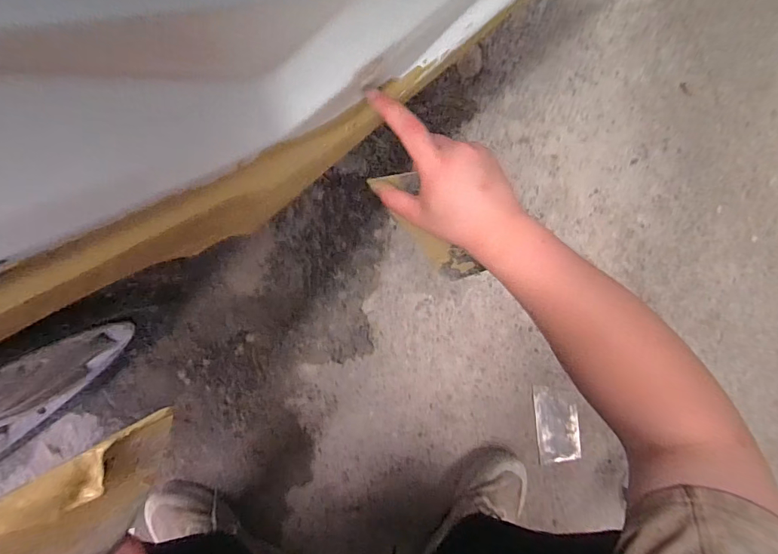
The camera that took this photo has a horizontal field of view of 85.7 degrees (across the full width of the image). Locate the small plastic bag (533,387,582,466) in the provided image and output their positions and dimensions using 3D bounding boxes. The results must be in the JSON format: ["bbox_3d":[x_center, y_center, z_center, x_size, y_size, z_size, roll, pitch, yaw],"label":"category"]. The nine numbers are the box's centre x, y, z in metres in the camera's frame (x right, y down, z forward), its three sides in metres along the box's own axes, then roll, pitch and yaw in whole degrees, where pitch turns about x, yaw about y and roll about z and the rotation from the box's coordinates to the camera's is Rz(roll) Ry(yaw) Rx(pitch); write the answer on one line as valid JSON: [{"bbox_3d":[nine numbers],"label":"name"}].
[{"bbox_3d":[0.294,0.257,0.728,0.070,0.011,0.140,-9,96,-2],"label":"small plastic bag"}]

